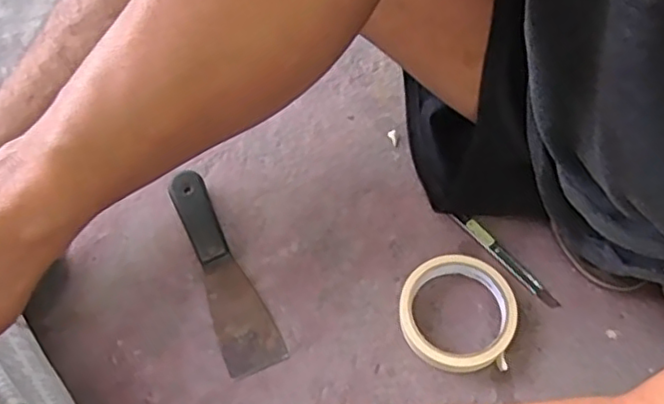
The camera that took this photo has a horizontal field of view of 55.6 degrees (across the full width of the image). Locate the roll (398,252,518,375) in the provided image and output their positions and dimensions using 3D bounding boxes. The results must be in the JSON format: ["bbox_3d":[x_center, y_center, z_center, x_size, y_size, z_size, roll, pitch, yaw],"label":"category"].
[{"bbox_3d":[0.103,0.090,0.521,0.093,0.018,0.096,-2,59,3],"label":"roll"}]

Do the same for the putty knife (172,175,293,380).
[{"bbox_3d":[-0.100,0.057,0.557,0.047,0.019,0.196,-23,60,-11],"label":"putty knife"}]

